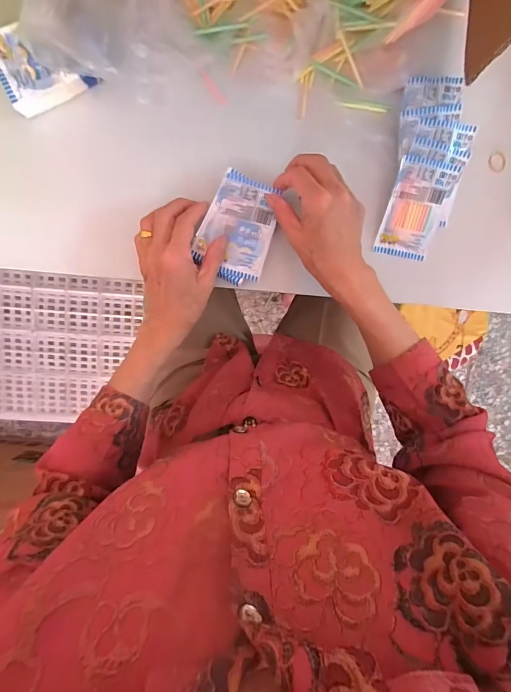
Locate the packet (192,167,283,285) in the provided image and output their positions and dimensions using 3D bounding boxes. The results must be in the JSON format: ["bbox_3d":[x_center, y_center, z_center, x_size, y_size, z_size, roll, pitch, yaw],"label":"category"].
[{"bbox_3d":[-0.020,-0.129,0.377,0.077,0.009,0.110,17,97,-6],"label":"packet"}]

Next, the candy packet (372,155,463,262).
[{"bbox_3d":[0.182,-0.154,0.385,0.063,0.007,0.104,10,116,-4],"label":"candy packet"}]

